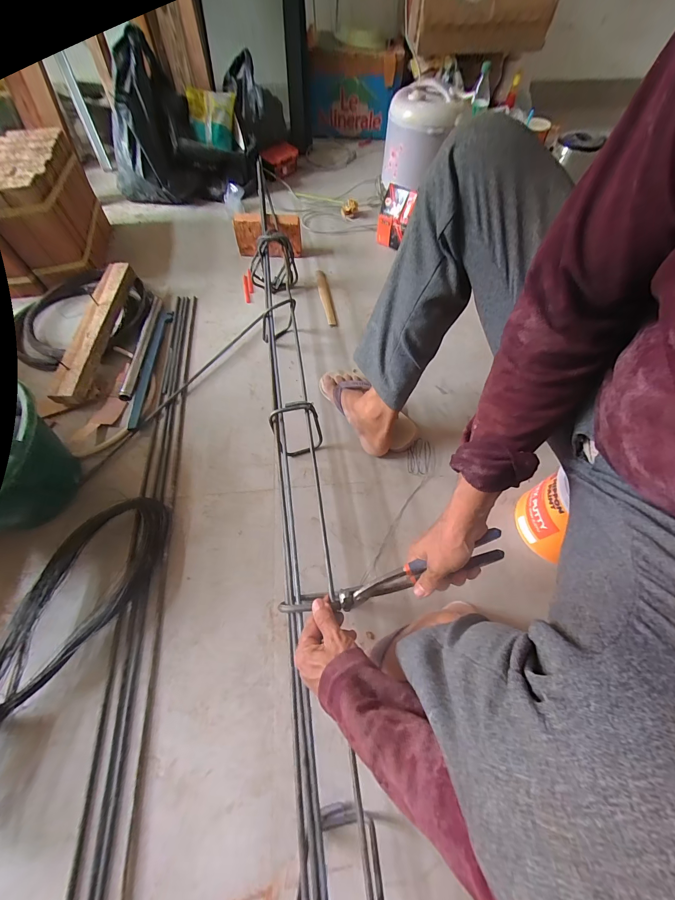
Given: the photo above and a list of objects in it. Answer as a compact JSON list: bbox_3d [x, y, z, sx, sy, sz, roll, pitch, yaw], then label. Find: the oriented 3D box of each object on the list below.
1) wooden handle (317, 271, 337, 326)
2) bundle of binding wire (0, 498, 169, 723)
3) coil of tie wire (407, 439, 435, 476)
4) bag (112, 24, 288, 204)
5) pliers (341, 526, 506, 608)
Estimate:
[{"bbox_3d":[-0.034,-0.431,0.911,0.029,0.022,0.231,-9,63,-5],"label":"wooden handle"},{"bbox_3d":[-0.430,0.287,0.492,0.138,0.065,0.476,19,64,9],"label":"bundle of binding wire"},{"bbox_3d":[0.175,0.014,0.672,0.057,0.013,0.074,2,63,0],"label":"coil of tie wire"},{"bbox_3d":[-0.446,-1.035,1.043,0.572,0.325,0.247,-11,63,-6],"label":"bag"},{"bbox_3d":[0.106,0.158,0.419,0.220,0.046,0.033,-20,64,3],"label":"pliers"}]

